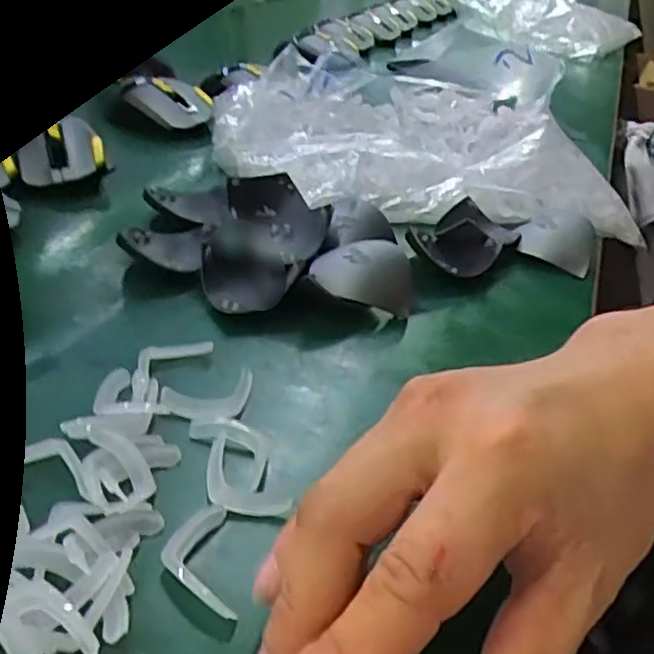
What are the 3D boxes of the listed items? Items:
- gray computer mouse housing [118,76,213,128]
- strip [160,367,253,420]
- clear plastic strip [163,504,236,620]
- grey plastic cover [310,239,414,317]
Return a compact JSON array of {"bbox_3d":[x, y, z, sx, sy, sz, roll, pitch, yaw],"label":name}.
[{"bbox_3d":[-0.146,-0.207,0.632,0.076,0.033,0.036,-2,34,-12],"label":"gray computer mouse housing"},{"bbox_3d":[-0.050,0.031,0.314,0.047,0.010,0.024,-20,41,-35],"label":"strip"},{"bbox_3d":[-0.046,0.083,0.244,0.023,0.006,0.046,-2,34,-12],"label":"clear plastic strip"},{"bbox_3d":[0.022,-0.030,0.397,0.059,0.036,0.022,4,33,-4],"label":"grey plastic cover"}]

